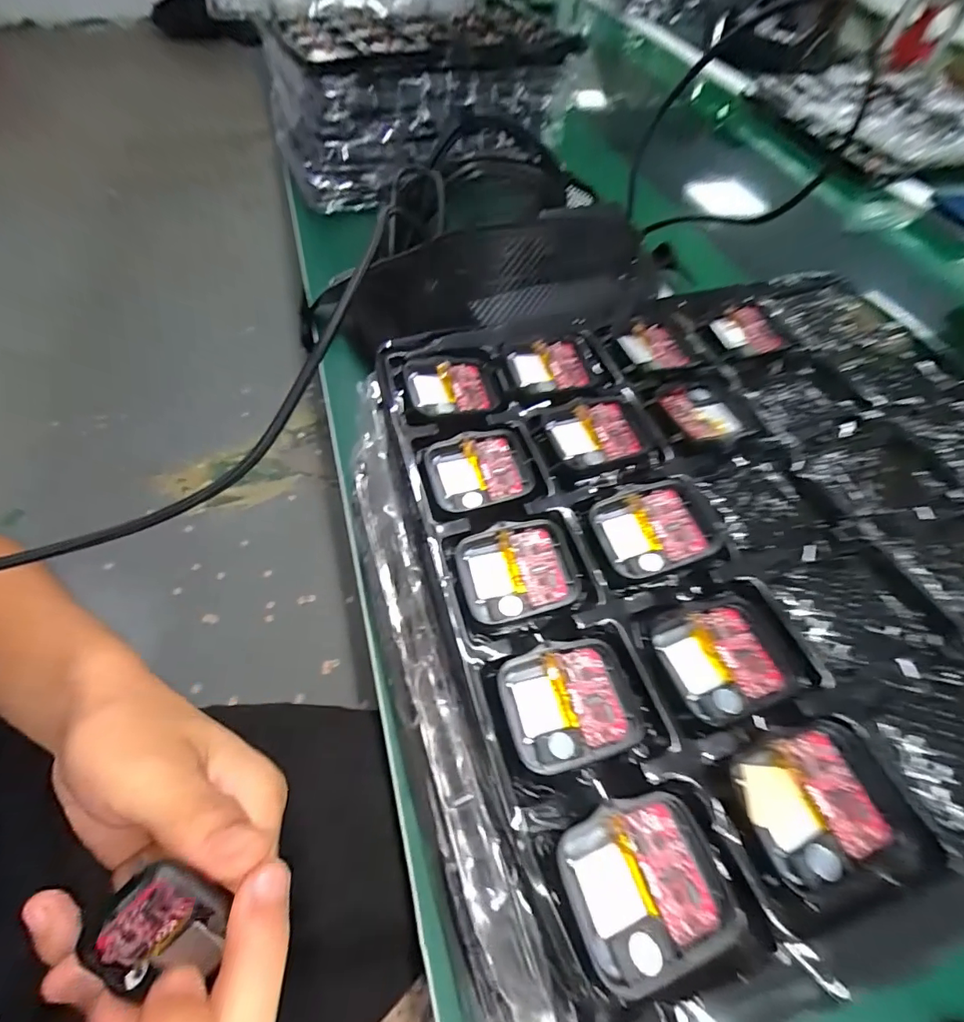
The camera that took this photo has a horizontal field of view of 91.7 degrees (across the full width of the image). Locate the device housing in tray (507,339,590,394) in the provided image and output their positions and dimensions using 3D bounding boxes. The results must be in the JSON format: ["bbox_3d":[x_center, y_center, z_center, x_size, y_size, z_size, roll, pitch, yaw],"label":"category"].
[{"bbox_3d":[0.034,-0.072,0.234,0.038,0.005,0.033,-8,58,-8],"label":"device housing in tray"}]

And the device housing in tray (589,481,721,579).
[{"bbox_3d":[0.069,0.007,0.188,0.042,0.009,0.037,-15,59,-12],"label":"device housing in tray"}]

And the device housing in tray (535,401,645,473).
[{"bbox_3d":[0.050,-0.034,0.212,0.047,0.006,0.035,-11,59,-9],"label":"device housing in tray"}]

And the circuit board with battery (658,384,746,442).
[{"bbox_3d":[0.105,-0.047,0.223,0.037,0.006,0.033,-18,60,-14],"label":"circuit board with battery"}]

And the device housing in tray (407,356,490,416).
[{"bbox_3d":[-0.015,-0.060,0.225,0.038,0.007,0.034,-13,59,-11],"label":"device housing in tray"}]

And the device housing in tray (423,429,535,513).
[{"bbox_3d":[-0.001,-0.018,0.205,0.044,0.007,0.036,-20,61,-15],"label":"device housing in tray"}]

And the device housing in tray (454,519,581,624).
[{"bbox_3d":[0.014,0.023,0.181,0.044,0.009,0.036,-13,59,-11],"label":"device housing in tray"}]

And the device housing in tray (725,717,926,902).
[{"bbox_3d":[0.100,0.087,0.137,0.042,0.005,0.039,-15,59,-12],"label":"device housing in tray"}]

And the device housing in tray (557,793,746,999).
[{"bbox_3d":[0.045,0.104,0.131,0.041,0.007,0.037,-17,60,-13],"label":"device housing in tray"}]

